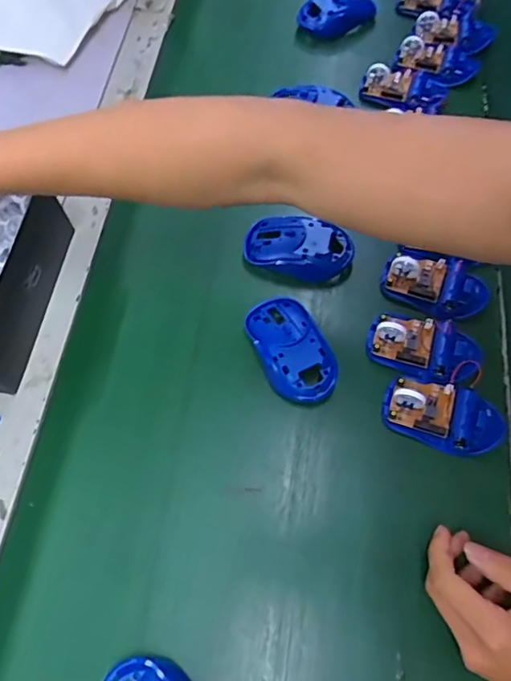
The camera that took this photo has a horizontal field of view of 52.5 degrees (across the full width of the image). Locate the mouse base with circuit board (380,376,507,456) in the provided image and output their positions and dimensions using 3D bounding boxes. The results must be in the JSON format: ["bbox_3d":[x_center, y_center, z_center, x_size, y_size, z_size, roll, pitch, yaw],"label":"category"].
[{"bbox_3d":[0.163,0.064,0.449,0.100,0.037,0.055,18,67,9],"label":"mouse base with circuit board"}]

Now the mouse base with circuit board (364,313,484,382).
[{"bbox_3d":[0.153,0.004,0.471,0.097,0.024,0.054,16,67,8],"label":"mouse base with circuit board"}]

